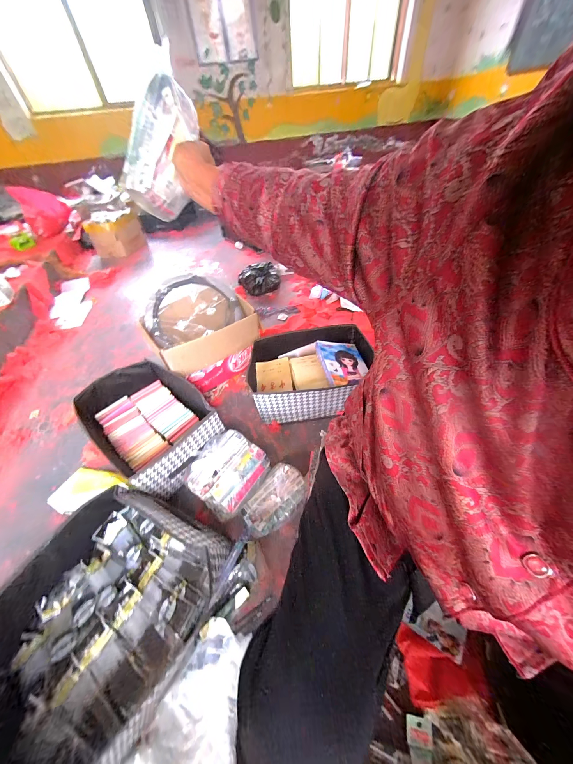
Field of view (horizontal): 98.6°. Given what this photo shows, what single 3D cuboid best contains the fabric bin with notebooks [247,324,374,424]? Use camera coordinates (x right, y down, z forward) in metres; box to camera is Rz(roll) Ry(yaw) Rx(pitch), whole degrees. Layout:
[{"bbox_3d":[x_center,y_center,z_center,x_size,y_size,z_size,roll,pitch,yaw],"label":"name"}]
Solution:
[{"bbox_3d":[0.068,-0.035,0.911,0.373,0.156,0.321,-6,46,1],"label":"fabric bin with notebooks"}]

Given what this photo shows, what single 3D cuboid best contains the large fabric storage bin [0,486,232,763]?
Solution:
[{"bbox_3d":[-0.372,0.482,0.490,0.373,0.141,0.437,15,50,19],"label":"large fabric storage bin"}]

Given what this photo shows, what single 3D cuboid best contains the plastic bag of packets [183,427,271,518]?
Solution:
[{"bbox_3d":[-0.182,0.242,0.701,0.193,0.117,0.194,21,52,24],"label":"plastic bag of packets"}]

